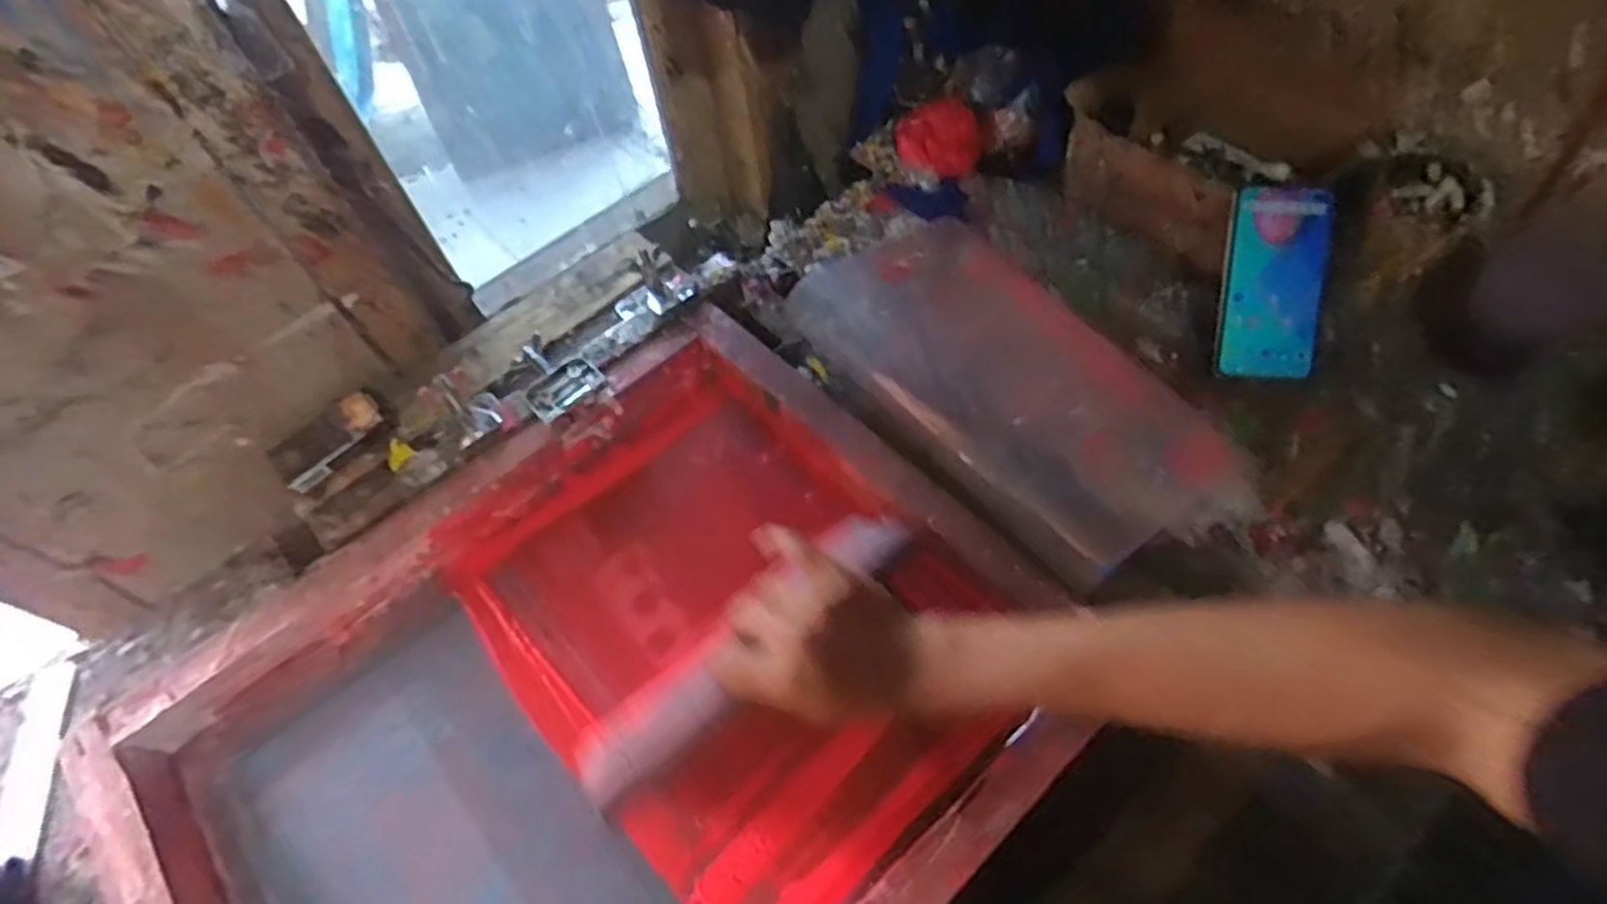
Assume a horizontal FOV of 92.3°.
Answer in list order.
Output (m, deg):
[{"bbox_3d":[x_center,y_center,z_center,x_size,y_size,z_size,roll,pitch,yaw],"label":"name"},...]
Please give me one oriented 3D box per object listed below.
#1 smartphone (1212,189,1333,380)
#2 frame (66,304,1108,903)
[{"bbox_3d":[0.384,-0.136,0.625,0.075,0.016,0.151,4,95,6],"label":"smartphone"},{"bbox_3d":[-0.135,0.178,0.522,0.552,0.056,0.459,-39,59,-18],"label":"frame"}]

